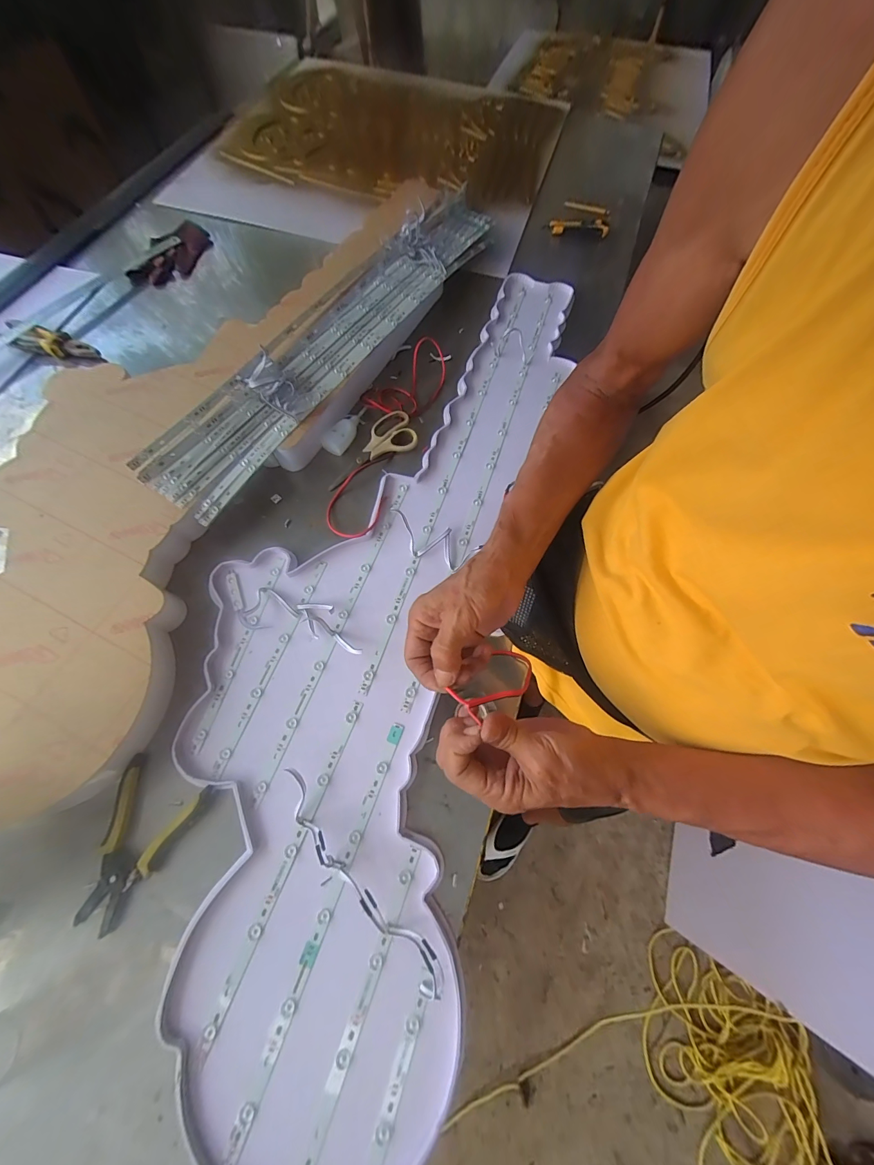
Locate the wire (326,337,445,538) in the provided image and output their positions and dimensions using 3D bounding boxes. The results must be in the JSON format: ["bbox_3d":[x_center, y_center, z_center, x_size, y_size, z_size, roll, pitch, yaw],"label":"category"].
[{"bbox_3d":[-0.092,-0.277,0.654,0.115,0.032,0.445,18,69,6],"label":"wire"}]

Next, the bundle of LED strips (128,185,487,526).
[{"bbox_3d":[-0.172,-0.489,0.692,0.189,0.046,0.903,29,70,8],"label":"bundle of LED strips"}]

